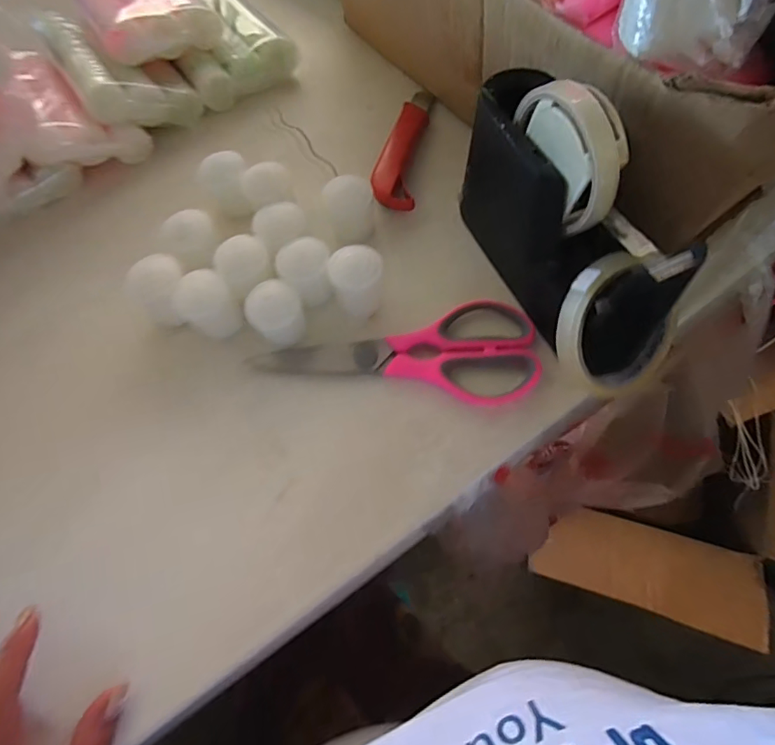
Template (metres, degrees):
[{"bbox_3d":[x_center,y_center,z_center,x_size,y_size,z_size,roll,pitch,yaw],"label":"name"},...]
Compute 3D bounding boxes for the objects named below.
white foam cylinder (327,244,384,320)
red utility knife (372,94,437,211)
[{"bbox_3d":[-0.021,-0.063,0.349,0.036,0.036,0.042,-5,68,1],"label":"white foam cylinder"},{"bbox_3d":[0.015,-0.200,0.424,0.035,0.024,0.148,8,69,6],"label":"red utility knife"}]

